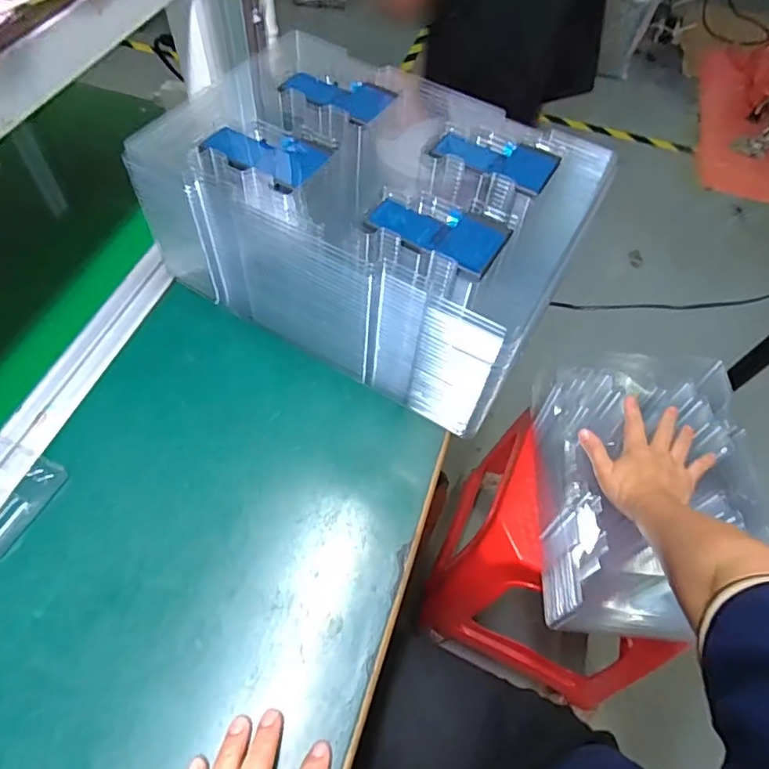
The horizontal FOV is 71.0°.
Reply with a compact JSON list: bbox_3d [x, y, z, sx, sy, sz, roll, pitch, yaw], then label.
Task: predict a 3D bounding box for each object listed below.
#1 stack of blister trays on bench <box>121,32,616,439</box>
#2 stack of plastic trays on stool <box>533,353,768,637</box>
[{"bbox_3d":[-0.010,-0.151,0.492,0.335,0.140,0.236,28,60,13],"label":"stack of blister trays on bench"},{"bbox_3d":[0.313,0.139,0.670,0.226,0.135,0.283,4,57,-2],"label":"stack of plastic trays on stool"}]

